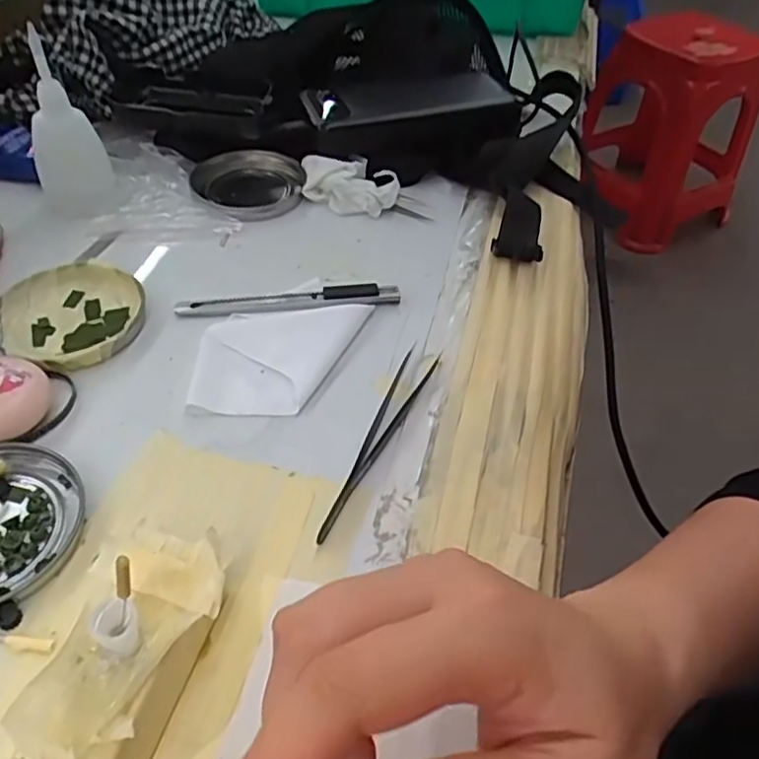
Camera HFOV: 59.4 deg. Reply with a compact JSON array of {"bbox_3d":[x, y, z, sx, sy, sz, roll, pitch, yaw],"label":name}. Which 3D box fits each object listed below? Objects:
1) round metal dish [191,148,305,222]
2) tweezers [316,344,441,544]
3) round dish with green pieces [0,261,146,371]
[{"bbox_3d":[-0.092,-0.136,0.460,0.075,0.012,0.073,2,47,-3],"label":"round metal dish"},{"bbox_3d":[-0.003,0.025,0.320,0.018,0.005,0.125,22,49,15],"label":"tweezers"},{"bbox_3d":[-0.169,-0.037,0.364,0.080,0.010,0.075,2,47,-3],"label":"round dish with green pieces"}]

